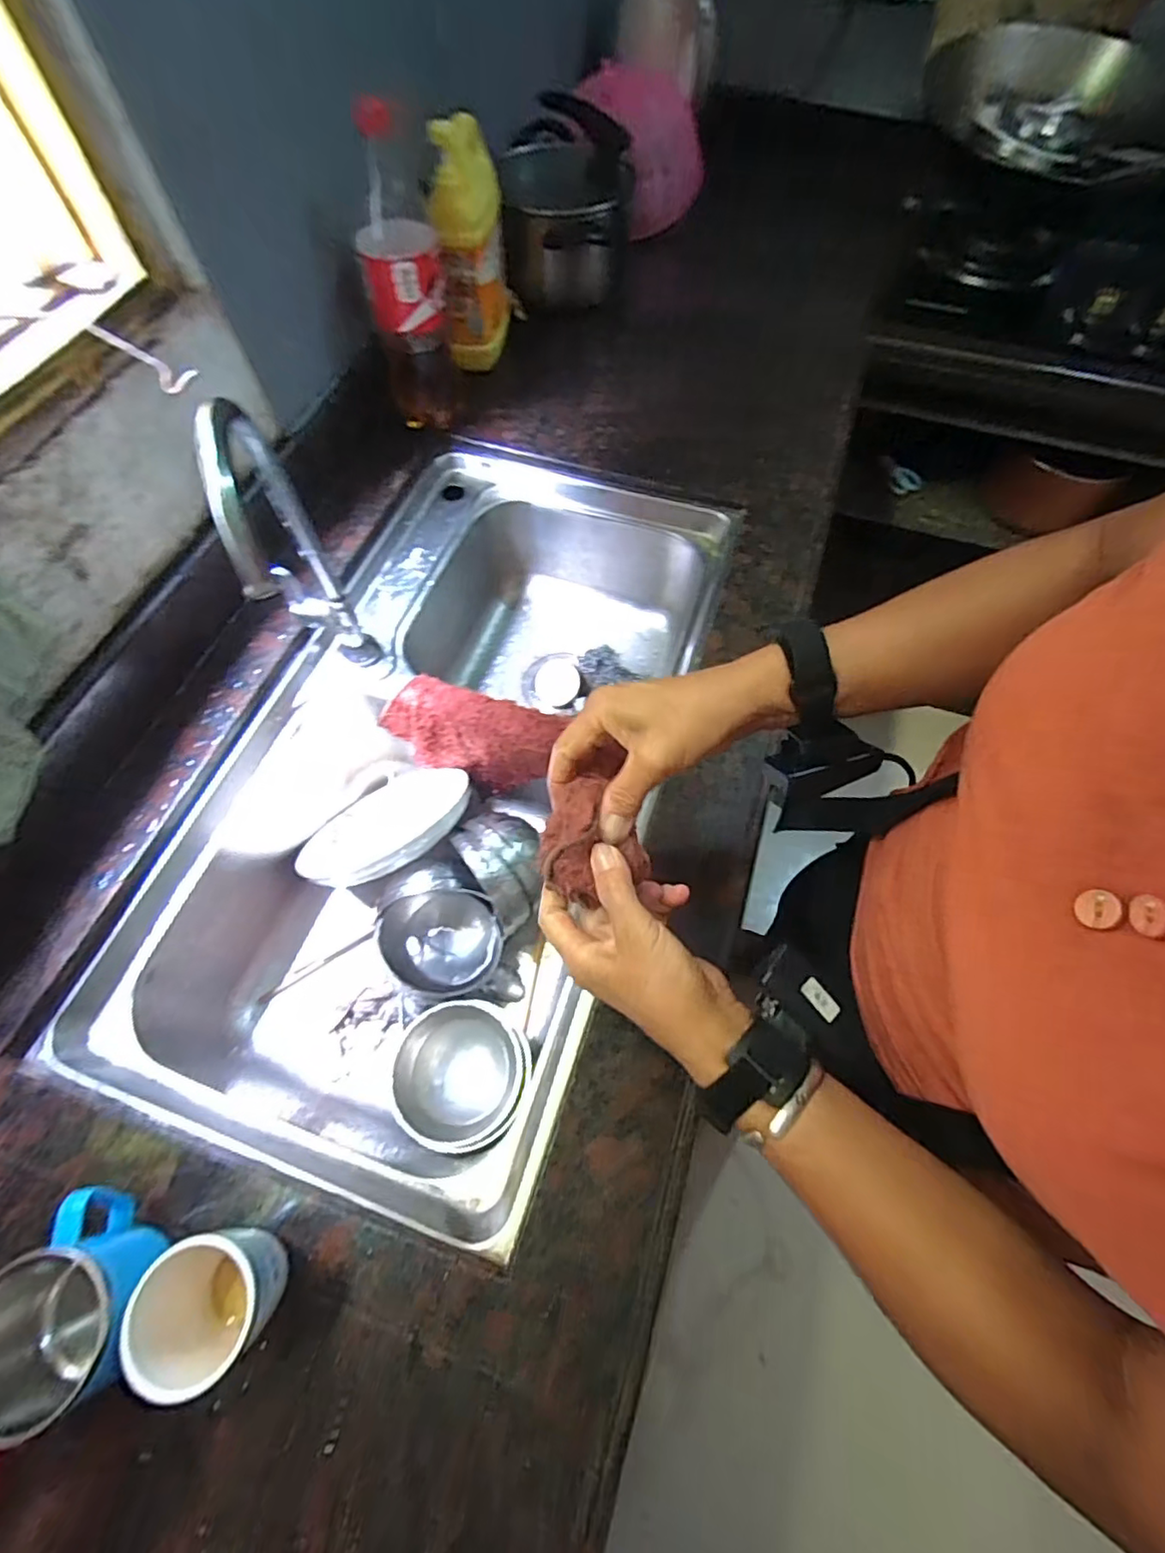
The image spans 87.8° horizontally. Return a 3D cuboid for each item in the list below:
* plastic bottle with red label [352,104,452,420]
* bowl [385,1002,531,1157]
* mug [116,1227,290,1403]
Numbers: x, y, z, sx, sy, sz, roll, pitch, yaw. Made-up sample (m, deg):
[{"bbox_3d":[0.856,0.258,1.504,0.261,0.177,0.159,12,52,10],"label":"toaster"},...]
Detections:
[{"bbox_3d":[-0.196,-0.540,0.678,0.085,0.282,0.075,-12,65,-7],"label":"plastic bottle with red label"},{"bbox_3d":[-0.117,0.290,0.593,0.129,0.044,0.129,8,64,3],"label":"bowl"},{"bbox_3d":[-0.225,0.321,0.374,0.076,0.082,0.068,-31,68,-15],"label":"mug"}]

